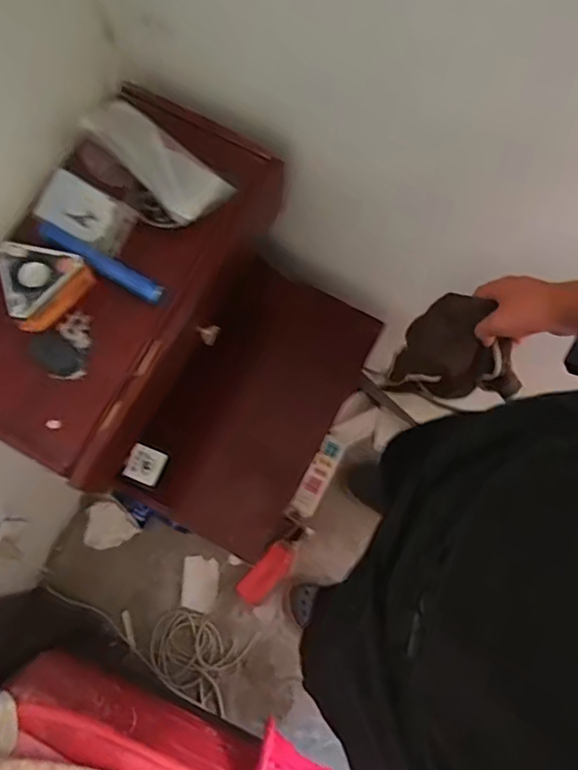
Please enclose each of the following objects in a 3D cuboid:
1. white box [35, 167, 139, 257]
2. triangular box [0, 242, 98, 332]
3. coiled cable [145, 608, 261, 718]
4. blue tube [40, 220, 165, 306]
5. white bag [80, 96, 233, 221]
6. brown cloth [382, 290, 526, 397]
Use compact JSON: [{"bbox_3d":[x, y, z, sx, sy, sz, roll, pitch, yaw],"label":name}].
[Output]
[{"bbox_3d":[-0.223,-0.189,0.608,0.104,0.017,0.058,29,78,9],"label":"white box"},{"bbox_3d":[-0.258,-0.098,0.570,0.087,0.039,0.083,18,76,6],"label":"triangular box"},{"bbox_3d":[-0.191,0.551,1.133,0.196,0.032,0.147,27,77,8],"label":"coiled cable"},{"bbox_3d":[-0.202,-0.132,0.589,0.149,0.016,0.022,31,78,9],"label":"blue tube"},{"bbox_3d":[-0.148,-0.255,0.609,0.069,0.019,0.188,-42,78,-9],"label":"white bag"},{"bbox_3d":[0.203,-0.032,0.657,0.132,0.121,0.098,25,77,8],"label":"brown cloth"}]

